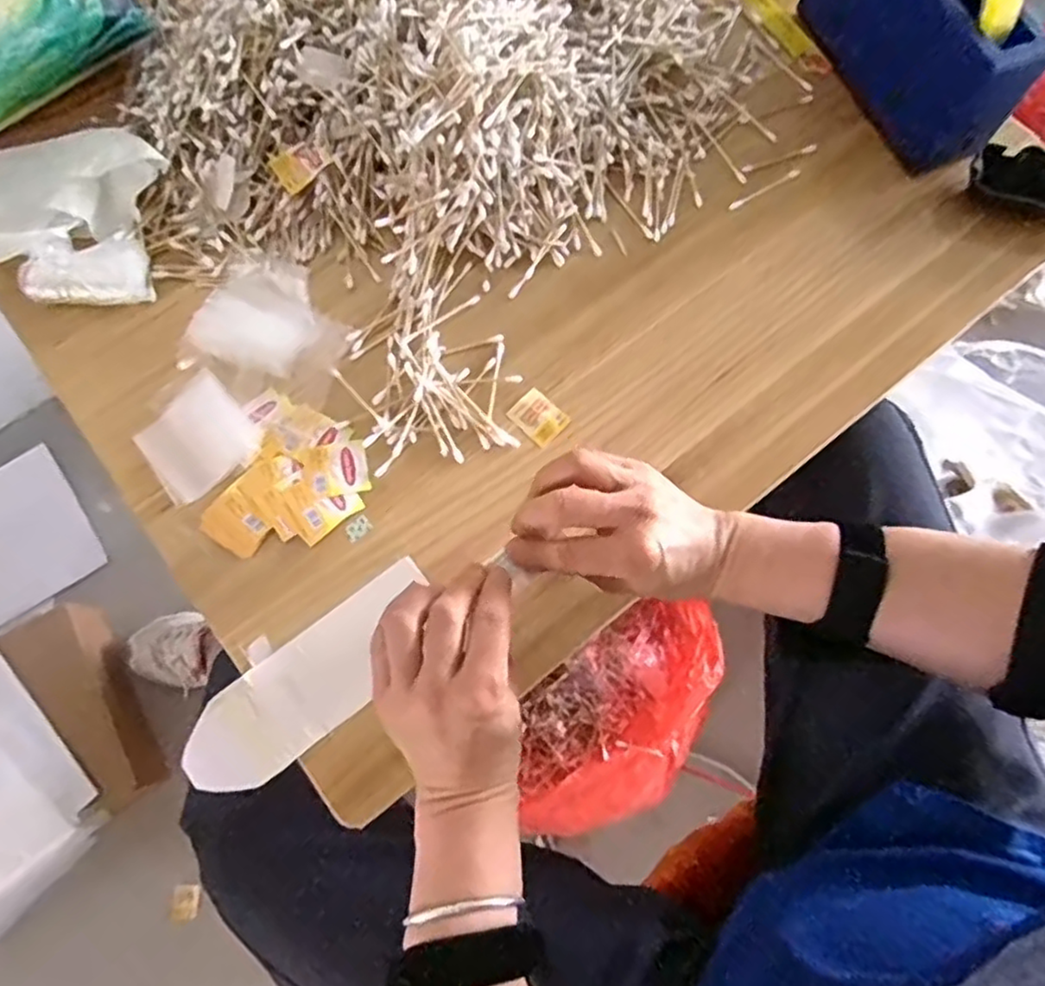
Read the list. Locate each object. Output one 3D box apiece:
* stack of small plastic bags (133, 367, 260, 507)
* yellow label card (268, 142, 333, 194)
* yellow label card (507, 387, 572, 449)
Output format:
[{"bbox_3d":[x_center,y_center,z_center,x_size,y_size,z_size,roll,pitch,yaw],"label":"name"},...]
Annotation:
[{"bbox_3d":[-0.244,-0.041,0.500,0.078,0.004,0.080,-42,79,-13],"label":"stack of small plastic bags"},{"bbox_3d":[-0.183,-0.271,0.547,0.044,0.007,0.037,-37,83,6],"label":"yellow label card"},{"bbox_3d":[0.013,-0.060,0.526,0.035,0.006,0.042,-42,77,-9],"label":"yellow label card"}]

